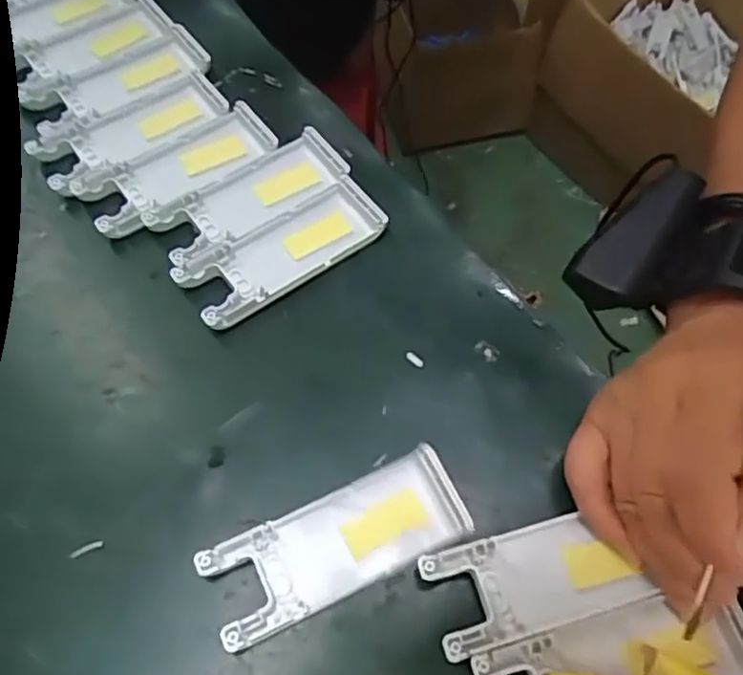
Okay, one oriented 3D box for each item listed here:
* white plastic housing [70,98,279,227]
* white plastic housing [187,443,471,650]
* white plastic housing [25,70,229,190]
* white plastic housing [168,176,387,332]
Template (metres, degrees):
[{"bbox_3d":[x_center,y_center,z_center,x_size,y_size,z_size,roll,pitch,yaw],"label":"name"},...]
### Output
[{"bbox_3d":[-0.104,-0.092,0.358,0.102,0.009,0.042,-33,67,-19],"label":"white plastic housing"},{"bbox_3d":[-0.013,0.083,0.269,0.104,0.009,0.041,-22,63,-14],"label":"white plastic housing"},{"bbox_3d":[-0.135,-0.117,0.372,0.104,0.009,0.041,-34,67,-19],"label":"white plastic housing"},{"bbox_3d":[-0.044,-0.044,0.335,0.104,0.009,0.039,-32,66,-18],"label":"white plastic housing"}]

